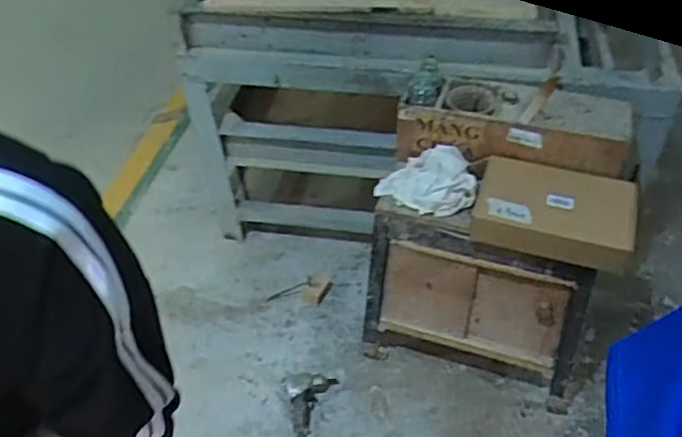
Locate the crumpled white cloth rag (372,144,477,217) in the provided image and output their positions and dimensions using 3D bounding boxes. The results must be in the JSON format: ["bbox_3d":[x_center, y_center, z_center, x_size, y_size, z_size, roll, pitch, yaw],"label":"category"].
[{"bbox_3d":[0.188,-0.078,1.344,0.191,0.072,0.146,-14,46,-12],"label":"crumpled white cloth rag"}]

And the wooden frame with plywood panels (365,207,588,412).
[{"bbox_3d":[0.317,0.232,1.482,0.519,0.526,0.074,12,46,14],"label":"wooden frame with plywood panels"}]

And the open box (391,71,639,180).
[{"bbox_3d":[0.383,-0.211,1.371,0.486,0.146,0.182,10,46,12],"label":"open box"}]

